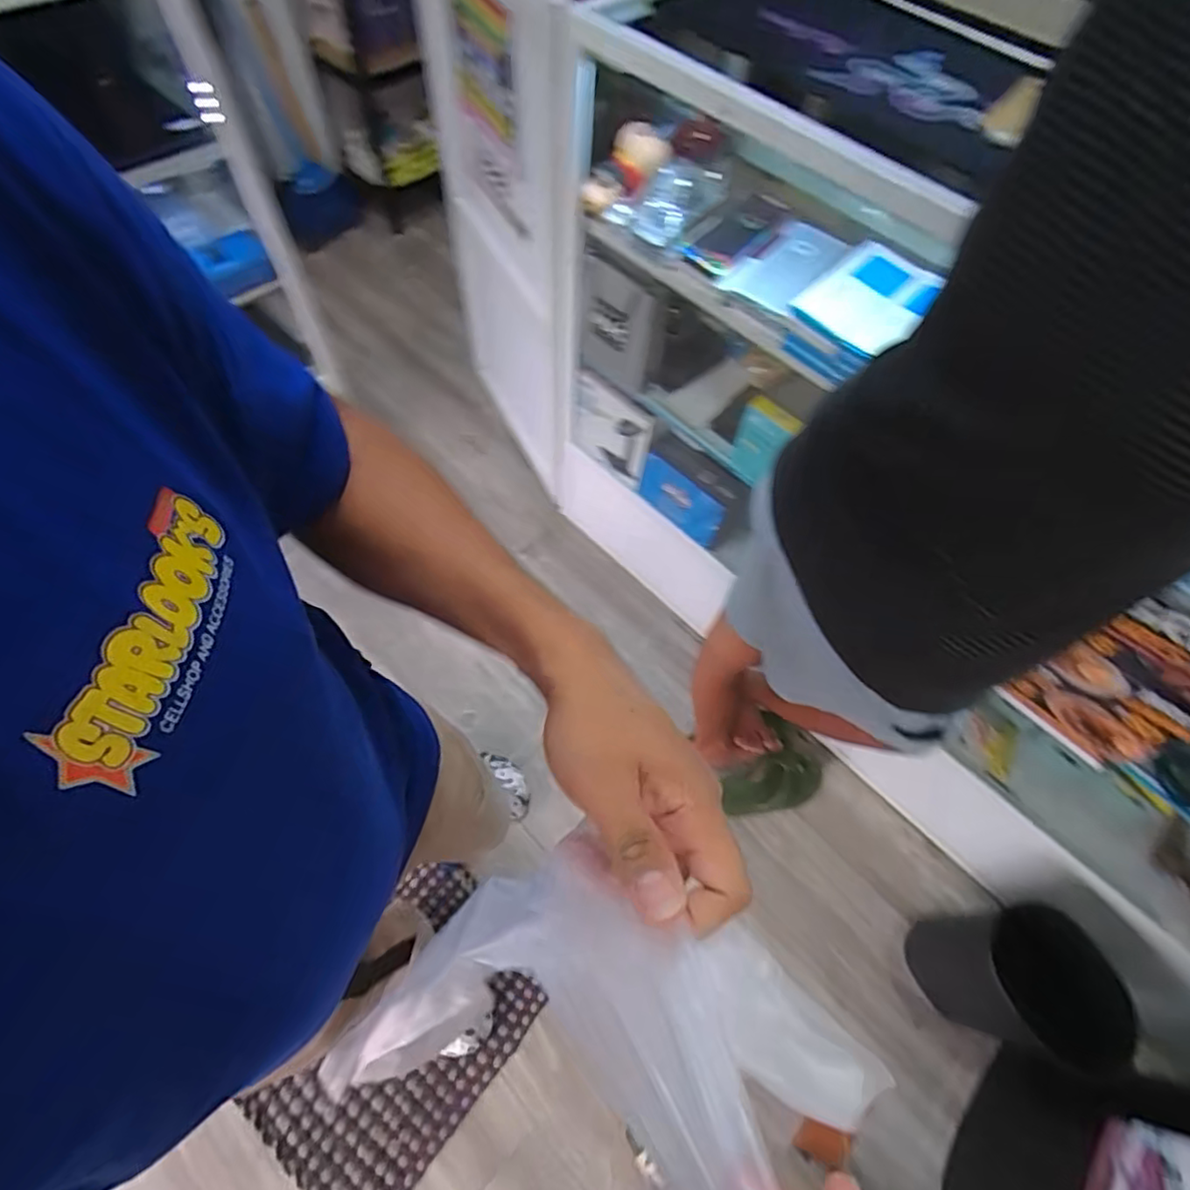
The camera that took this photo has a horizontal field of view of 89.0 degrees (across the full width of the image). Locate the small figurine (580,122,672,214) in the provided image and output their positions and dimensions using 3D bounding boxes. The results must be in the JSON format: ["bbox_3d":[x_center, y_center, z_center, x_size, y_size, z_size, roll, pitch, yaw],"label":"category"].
[{"bbox_3d":[0.036,-0.636,0.910,0.064,0.146,0.063,31,53,-37],"label":"small figurine"}]

